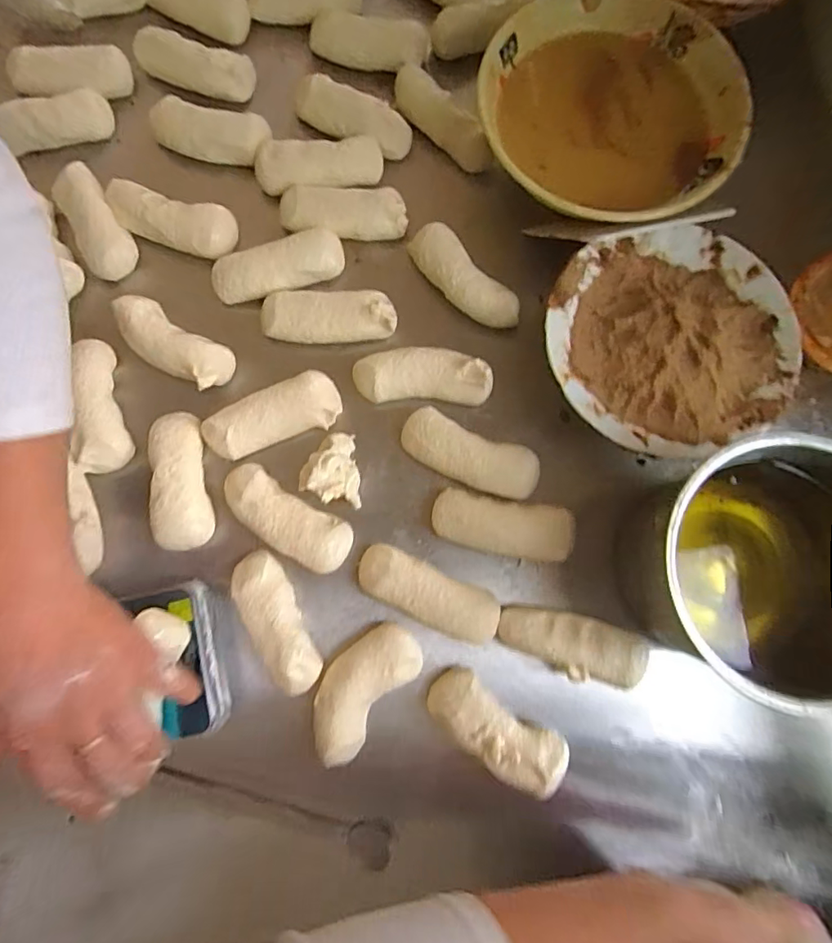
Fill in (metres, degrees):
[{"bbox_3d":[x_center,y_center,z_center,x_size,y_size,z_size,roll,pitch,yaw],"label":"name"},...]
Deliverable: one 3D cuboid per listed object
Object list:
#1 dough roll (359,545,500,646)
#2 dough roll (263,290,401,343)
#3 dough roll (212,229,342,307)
[{"bbox_3d":[0.009,0.093,0.391,0.108,0.028,0.041,25,81,4],"label":"dough roll"},{"bbox_3d":[-0.073,-0.127,0.443,0.110,0.051,0.040,1,80,0],"label":"dough roll"},{"bbox_3d":[-0.117,-0.172,0.446,0.111,0.034,0.041,-16,80,-3],"label":"dough roll"}]

